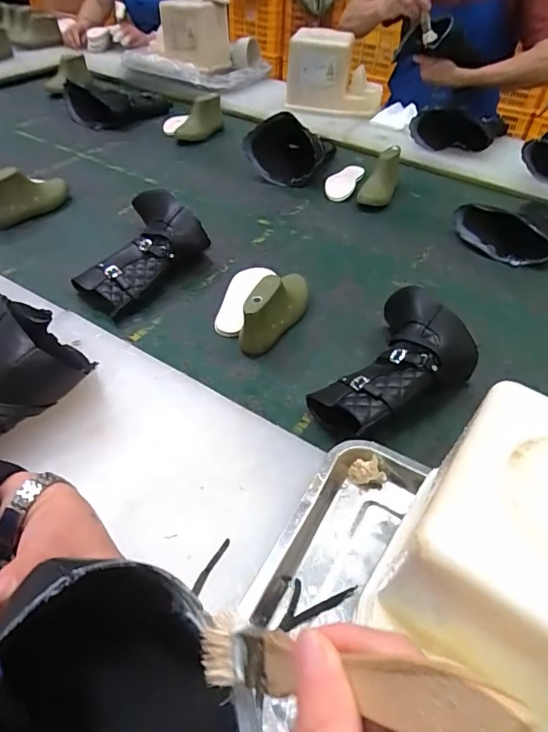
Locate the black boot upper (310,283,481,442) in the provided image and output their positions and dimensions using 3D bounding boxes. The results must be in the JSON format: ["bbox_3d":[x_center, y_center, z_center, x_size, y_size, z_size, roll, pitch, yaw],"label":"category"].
[{"bbox_3d":[0.149,0.008,0.561,0.133,0.101,0.231,34,53,25],"label":"black boot upper"}]

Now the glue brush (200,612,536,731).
[{"bbox_3d":[0.015,0.104,0.157,0.016,0.140,0.021,45,49,-14],"label":"glue brush"}]

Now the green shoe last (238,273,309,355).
[{"bbox_3d":[0.008,-0.091,0.665,0.045,0.083,0.159,23,50,17],"label":"green shoe last"}]

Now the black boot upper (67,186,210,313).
[{"bbox_3d":[-0.230,-0.189,0.711,0.155,0.098,0.205,29,51,21],"label":"black boot upper"}]

